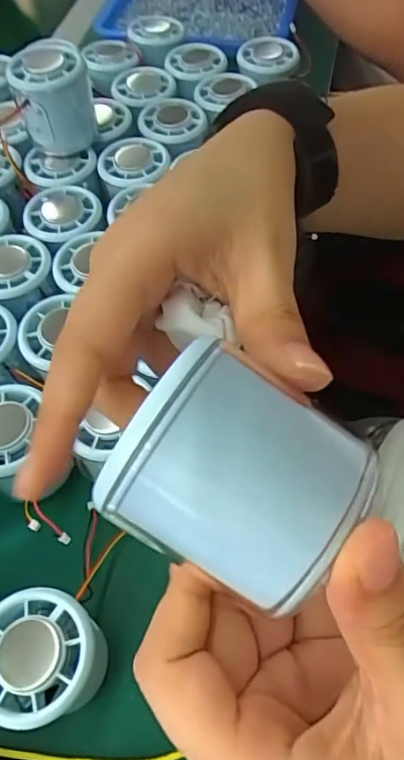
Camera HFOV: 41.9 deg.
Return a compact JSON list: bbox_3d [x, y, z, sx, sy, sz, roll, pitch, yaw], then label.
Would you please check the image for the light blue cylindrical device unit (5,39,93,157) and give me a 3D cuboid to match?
[{"bbox_3d":[-0.111,-0.211,0.402,0.053,0.067,0.046,-14,58,-5],"label":"light blue cylindrical device unit"}]

